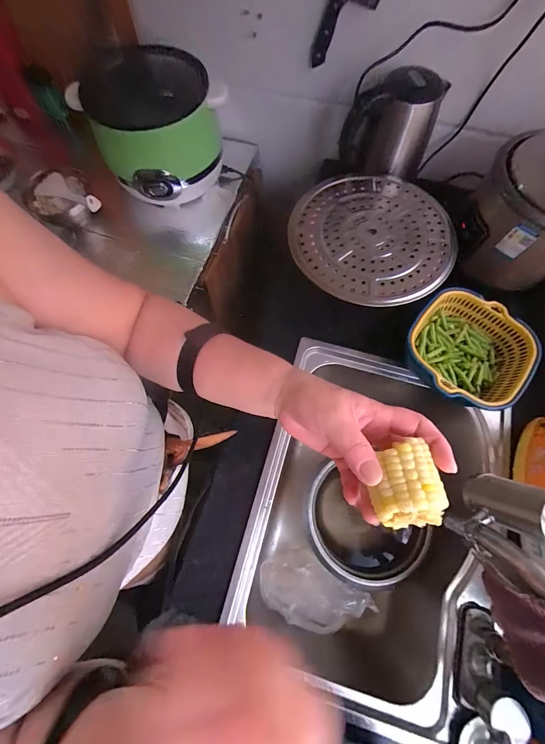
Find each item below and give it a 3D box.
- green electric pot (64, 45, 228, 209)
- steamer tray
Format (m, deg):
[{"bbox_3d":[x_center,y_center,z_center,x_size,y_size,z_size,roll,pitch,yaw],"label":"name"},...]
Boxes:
[{"bbox_3d":[-0.245,-0.504,0.657,0.236,0.195,0.250,0,71,0],"label":"green electric pot"},{"bbox_3d":[0.193,-0.267,0.604,0.299,0.015,0.298,41,76,13],"label":"steamer tray"}]

